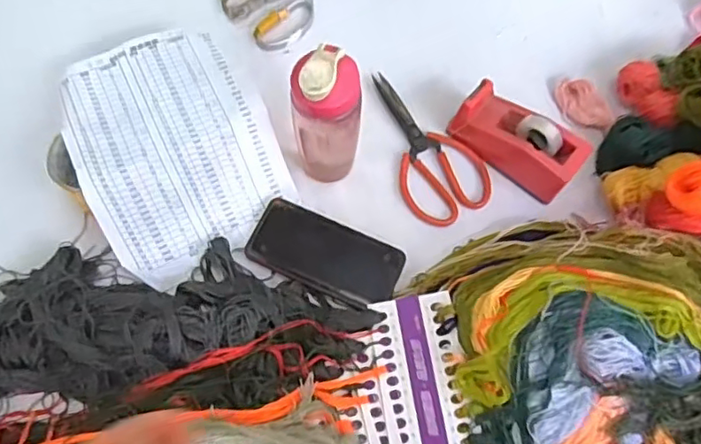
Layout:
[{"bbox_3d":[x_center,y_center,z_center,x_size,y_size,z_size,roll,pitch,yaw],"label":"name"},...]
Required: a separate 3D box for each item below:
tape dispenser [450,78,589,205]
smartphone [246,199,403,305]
[{"bbox_3d":[0.191,-0.093,0.688,0.148,0.070,0.064,42,73,12],"label":"tape dispenser"},{"bbox_3d":[-0.026,0.034,0.662,0.167,0.017,0.082,23,70,6],"label":"smartphone"}]

